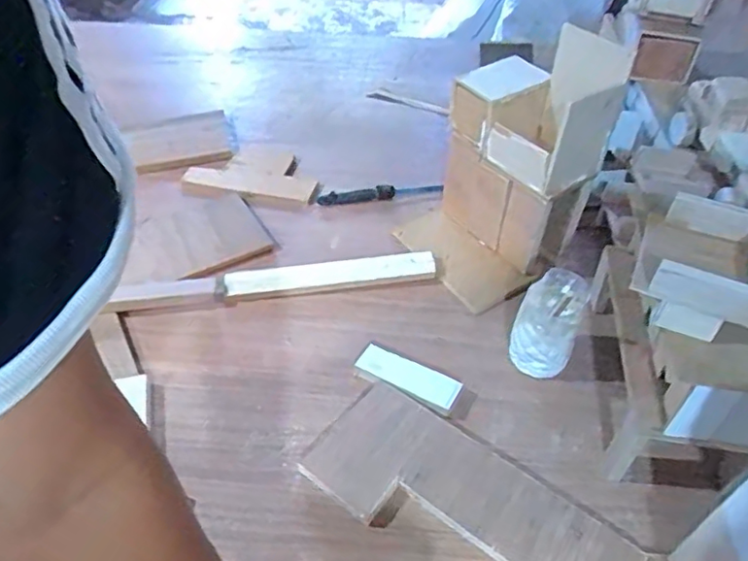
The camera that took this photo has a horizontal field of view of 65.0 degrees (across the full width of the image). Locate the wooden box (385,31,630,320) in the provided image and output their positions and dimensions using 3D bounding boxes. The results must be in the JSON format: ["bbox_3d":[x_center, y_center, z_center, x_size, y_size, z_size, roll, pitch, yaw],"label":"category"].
[{"bbox_3d":[0.154,-0.144,0.718,0.214,0.248,0.189,-33,54,-28],"label":"wooden box"}]

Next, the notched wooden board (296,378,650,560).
[{"bbox_3d":[0.081,0.203,0.533,0.292,0.023,0.123,27,52,24],"label":"notched wooden board"}]

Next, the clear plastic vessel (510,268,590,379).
[{"bbox_3d":[0.184,0.048,0.628,0.062,0.106,0.063,16,48,15],"label":"clear plastic vessel"}]

